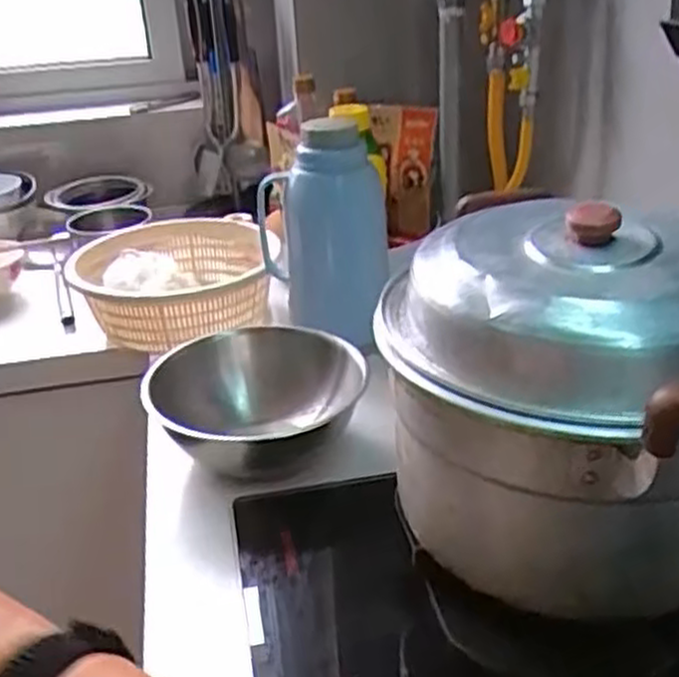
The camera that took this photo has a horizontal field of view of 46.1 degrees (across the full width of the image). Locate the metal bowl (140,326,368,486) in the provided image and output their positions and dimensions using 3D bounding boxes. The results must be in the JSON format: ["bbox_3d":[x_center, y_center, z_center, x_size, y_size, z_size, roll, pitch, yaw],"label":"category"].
[{"bbox_3d":[-0.094,0.064,0.832,0.206,0.095,0.199,-3,27,2],"label":"metal bowl"}]

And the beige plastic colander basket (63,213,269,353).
[{"bbox_3d":[-0.234,-0.080,1.109,0.251,0.083,0.286,-7,27,-6],"label":"beige plastic colander basket"}]

